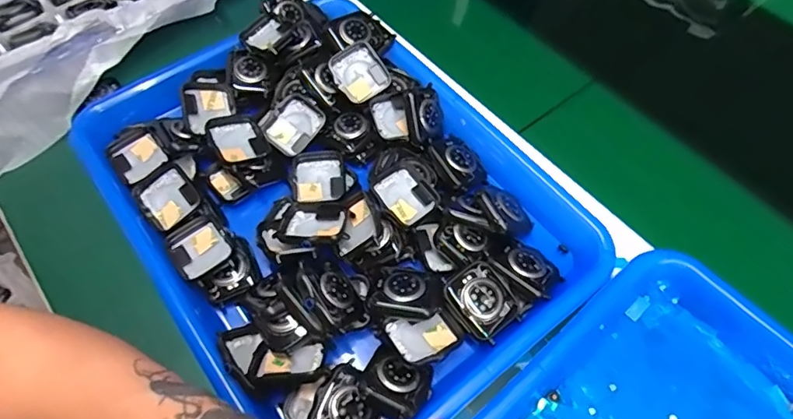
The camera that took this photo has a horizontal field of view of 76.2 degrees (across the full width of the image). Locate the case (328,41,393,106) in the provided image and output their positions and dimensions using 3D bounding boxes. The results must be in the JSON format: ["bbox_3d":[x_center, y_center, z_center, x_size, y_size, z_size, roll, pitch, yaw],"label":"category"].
[{"bbox_3d":[-0.027,-0.103,0.382,0.040,0.010,0.041,-39,94,-8],"label":"case"}]

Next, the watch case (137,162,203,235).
[{"bbox_3d":[-0.155,-0.008,0.345,0.036,0.011,0.042,-37,67,-19],"label":"watch case"}]

